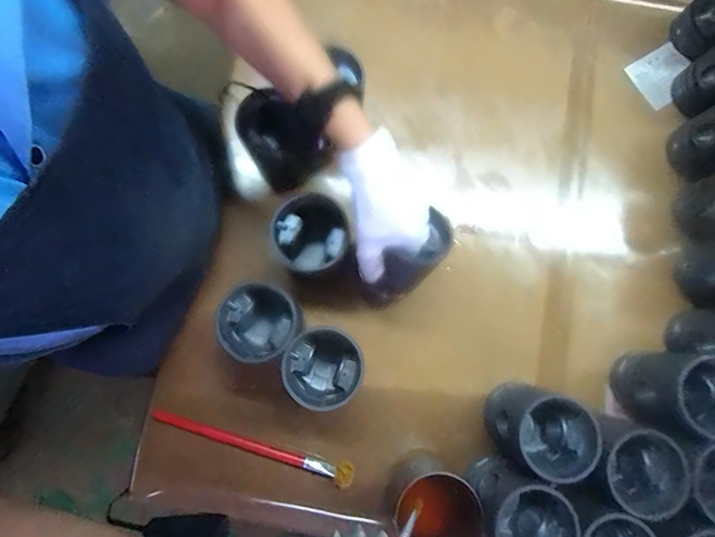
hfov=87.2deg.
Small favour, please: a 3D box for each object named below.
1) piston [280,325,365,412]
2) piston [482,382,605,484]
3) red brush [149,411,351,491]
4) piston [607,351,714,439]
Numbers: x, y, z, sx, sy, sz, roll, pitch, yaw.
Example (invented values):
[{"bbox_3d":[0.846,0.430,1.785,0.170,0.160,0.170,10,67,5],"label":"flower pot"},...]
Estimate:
[{"bbox_3d":[-0.039,0.120,0.469,0.088,0.110,0.086,0,79,0],"label":"piston"},{"bbox_3d":[0.220,0.191,0.455,0.098,0.096,0.091,0,79,0],"label":"piston"},{"bbox_3d":[-0.138,0.233,0.492,0.270,0.015,0.025,16,79,3],"label":"red brush"},{"bbox_3d":[0.401,0.152,0.472,0.097,0.102,0.088,-5,79,-1],"label":"piston"}]

